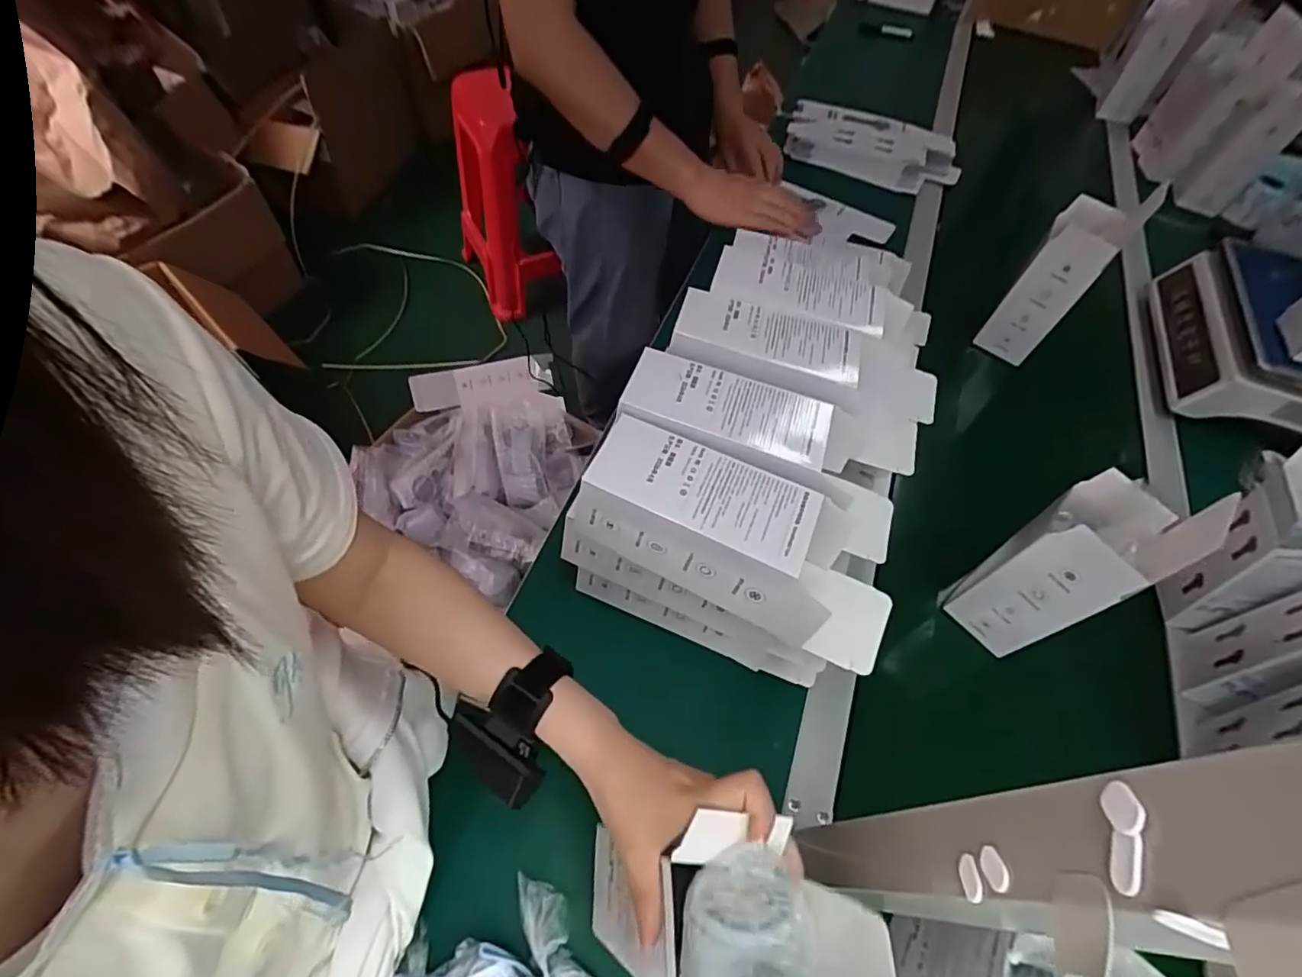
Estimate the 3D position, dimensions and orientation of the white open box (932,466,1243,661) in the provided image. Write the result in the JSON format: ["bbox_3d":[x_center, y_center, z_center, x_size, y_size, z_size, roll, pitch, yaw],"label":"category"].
[{"bbox_3d":[0.365,0.066,0.528,0.081,0.221,0.082,-34,66,-23],"label":"white open box"}]

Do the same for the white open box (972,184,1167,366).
[{"bbox_3d":[0.522,-0.275,0.761,0.075,0.237,0.087,38,63,19],"label":"white open box"}]

